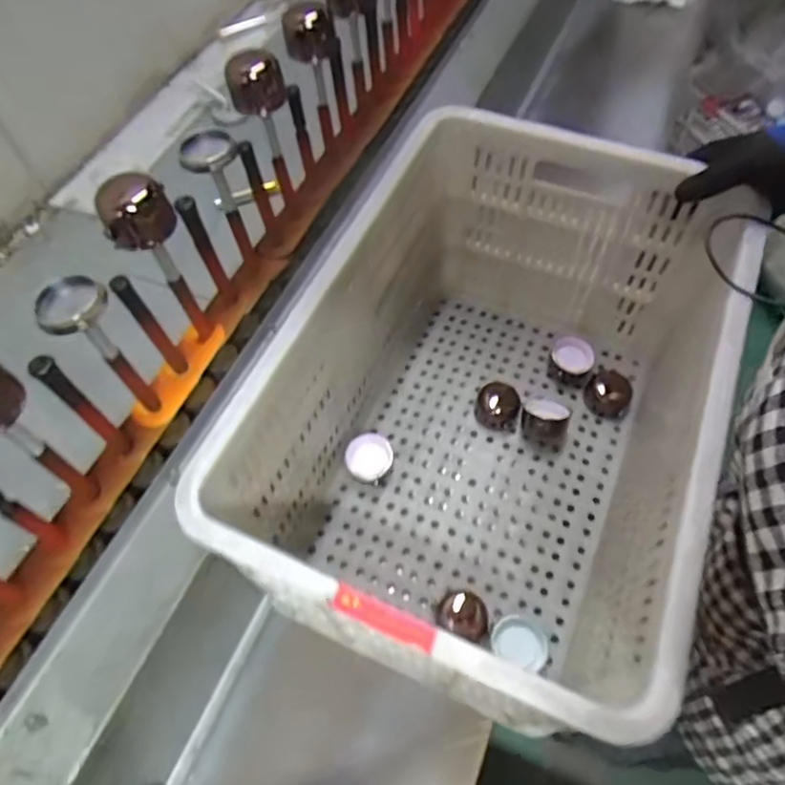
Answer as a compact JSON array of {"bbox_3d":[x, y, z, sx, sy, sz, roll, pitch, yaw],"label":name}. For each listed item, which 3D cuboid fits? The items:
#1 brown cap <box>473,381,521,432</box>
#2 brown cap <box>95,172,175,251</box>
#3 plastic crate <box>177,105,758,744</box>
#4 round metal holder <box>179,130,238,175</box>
[{"bbox_3d":[0.135,0.016,0.763,0.055,0.031,0.062,8,62,11],"label":"brown cap"},{"bbox_3d":[-0.220,-0.156,0.506,0.051,0.045,0.048,-3,60,5],"label":"brown cap"},{"bbox_3d":[0.113,0.018,0.620,0.358,0.310,0.532,20,61,17],"label":"plastic crate"},{"bbox_3d":[-0.184,-0.235,0.573,0.061,0.014,0.057,-3,60,5],"label":"round metal holder"}]

